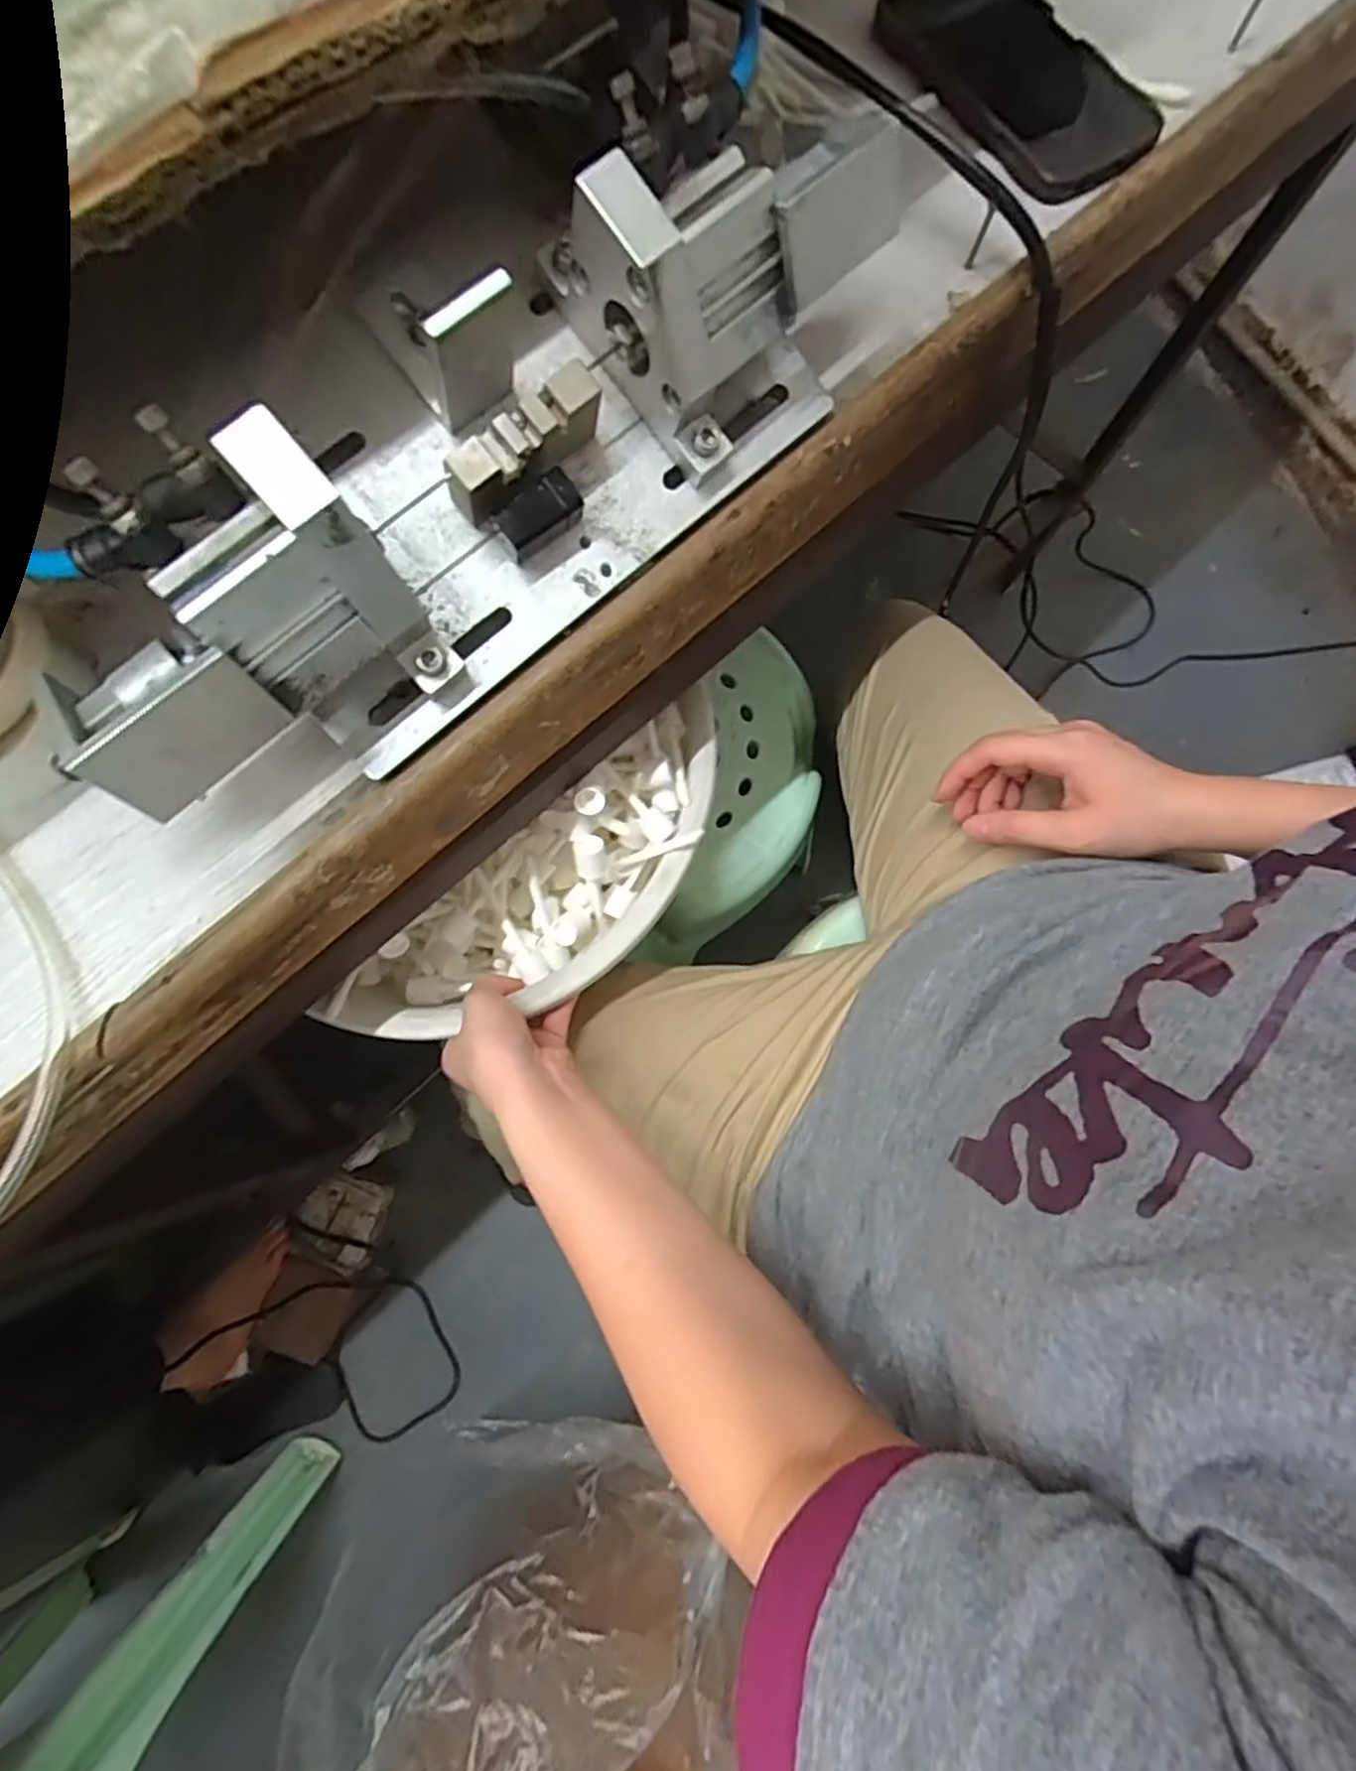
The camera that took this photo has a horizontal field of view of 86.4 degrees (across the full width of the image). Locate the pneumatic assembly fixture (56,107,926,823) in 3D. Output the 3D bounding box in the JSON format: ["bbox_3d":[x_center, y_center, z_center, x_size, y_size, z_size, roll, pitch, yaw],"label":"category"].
[{"bbox_3d":[-0.070,-0.180,0.294,0.389,0.093,0.110,-42,81,-7],"label":"pneumatic assembly fixture"}]

